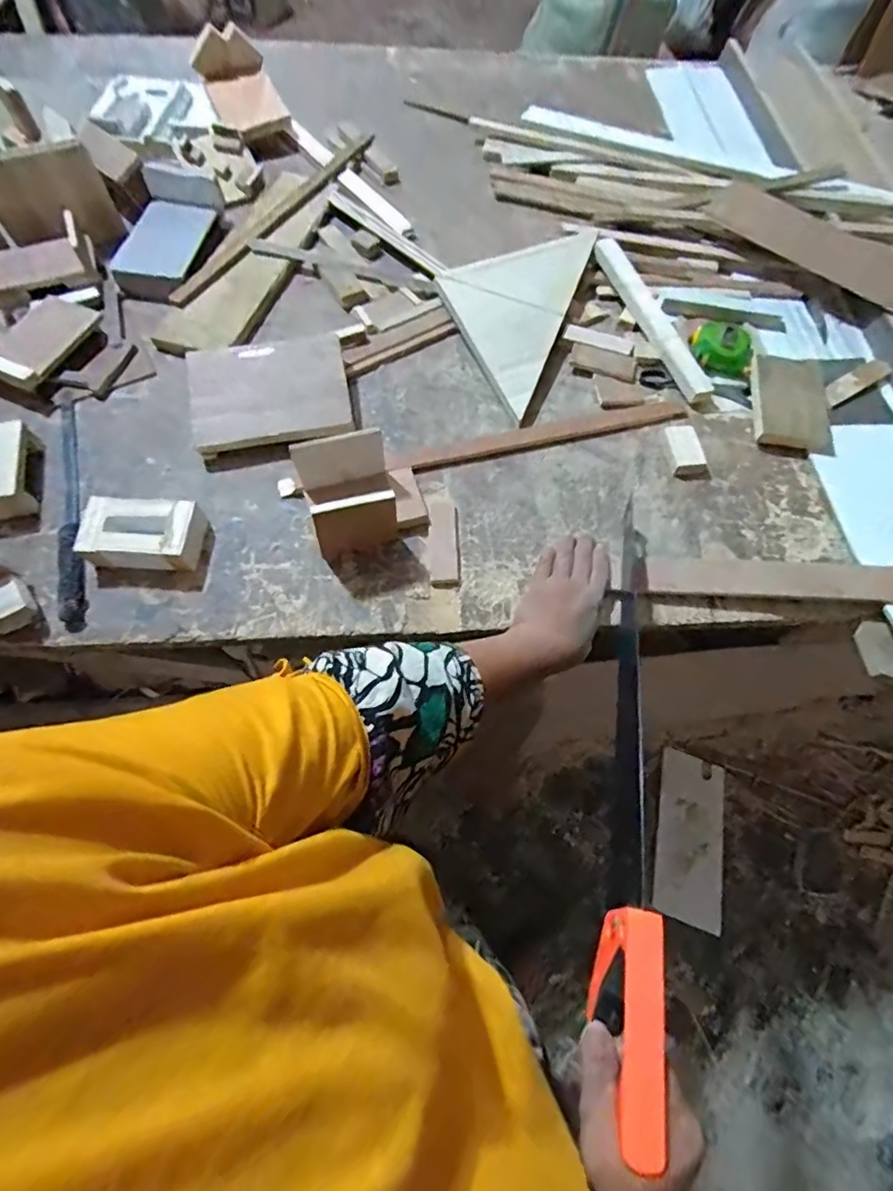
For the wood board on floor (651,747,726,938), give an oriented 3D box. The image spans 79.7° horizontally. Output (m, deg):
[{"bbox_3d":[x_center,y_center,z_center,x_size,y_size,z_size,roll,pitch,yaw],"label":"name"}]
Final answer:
[{"bbox_3d":[0.564,0.549,1.222,0.141,0.021,0.356,15,67,4],"label":"wood board on floor"}]

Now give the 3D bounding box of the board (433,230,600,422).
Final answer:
[{"bbox_3d":[0.075,-0.391,0.700,0.167,0.020,0.309,22,69,5],"label":"board"}]

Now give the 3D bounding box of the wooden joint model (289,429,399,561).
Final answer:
[{"bbox_3d":[-0.093,-0.112,0.564,0.116,0.080,0.114,-18,69,-10],"label":"wooden joint model"}]

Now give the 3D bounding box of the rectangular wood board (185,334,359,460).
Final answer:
[{"bbox_3d":[-0.206,-0.238,0.622,0.178,0.018,0.133,-10,79,-3],"label":"rectangular wood board"}]

